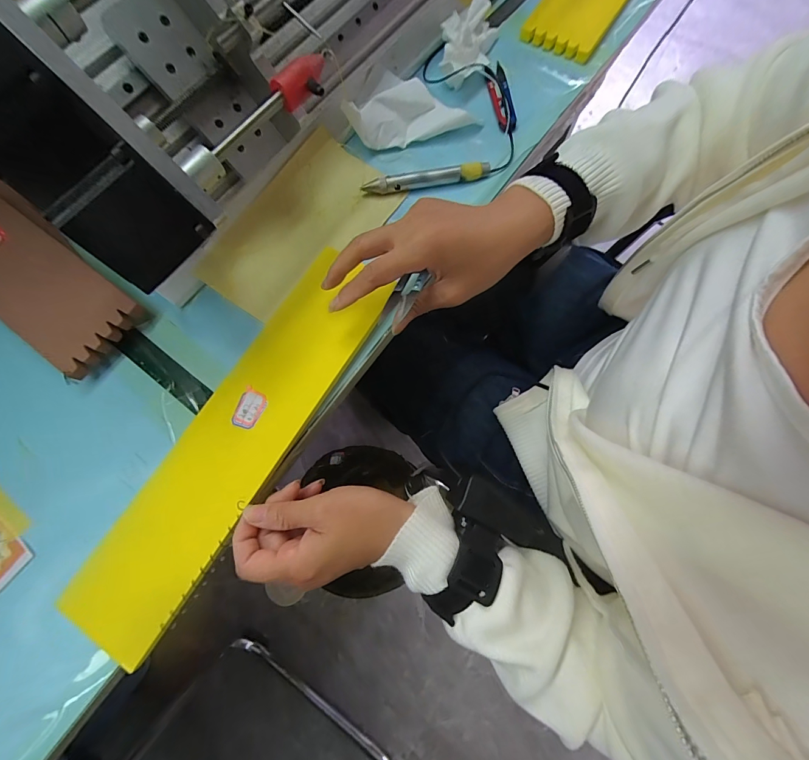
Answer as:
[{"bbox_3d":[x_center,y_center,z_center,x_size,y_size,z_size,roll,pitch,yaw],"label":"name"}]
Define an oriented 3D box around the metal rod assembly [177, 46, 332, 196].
[{"bbox_3d":[-0.088,-0.171,0.229,0.024,0.019,0.125,40,79,12],"label":"metal rod assembly"}]

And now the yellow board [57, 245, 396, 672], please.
[{"bbox_3d":[-0.135,0.044,0.287,0.082,0.012,0.321,31,79,6],"label":"yellow board"}]

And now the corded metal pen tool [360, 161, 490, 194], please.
[{"bbox_3d":[0.021,-0.197,0.351,0.122,0.015,0.014,-9,74,0],"label":"corded metal pen tool"}]

